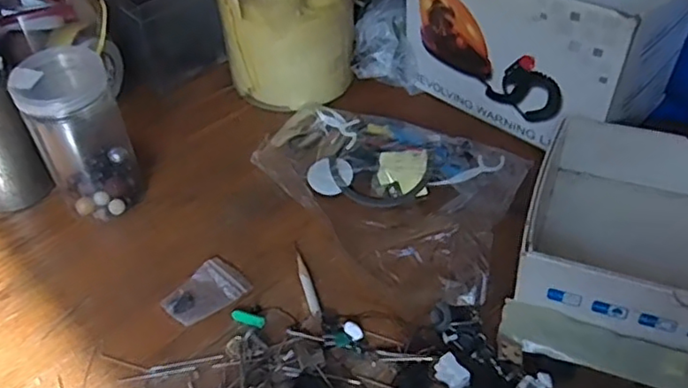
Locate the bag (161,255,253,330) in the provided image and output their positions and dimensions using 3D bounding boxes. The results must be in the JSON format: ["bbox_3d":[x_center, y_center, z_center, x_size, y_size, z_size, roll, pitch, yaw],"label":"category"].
[{"bbox_3d":[-0.098,0.070,0.440,0.040,0.004,0.054,31,53,31],"label":"bag"}]

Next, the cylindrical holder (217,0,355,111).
[{"bbox_3d":[-0.052,-0.163,0.582,0.117,0.126,0.101,-4,43,0],"label":"cylindrical holder"}]

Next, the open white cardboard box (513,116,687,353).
[{"bbox_3d":[0.238,0.031,0.421,0.202,0.053,0.152,15,47,19],"label":"open white cardboard box"}]

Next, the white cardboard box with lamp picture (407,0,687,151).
[{"bbox_3d":[0.169,-0.149,0.530,0.198,0.144,0.135,31,53,31],"label":"white cardboard box with lamp picture"}]

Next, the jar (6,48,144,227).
[{"bbox_3d":[-0.198,-0.046,0.469,0.057,0.122,0.057,-2,43,2],"label":"jar"}]

